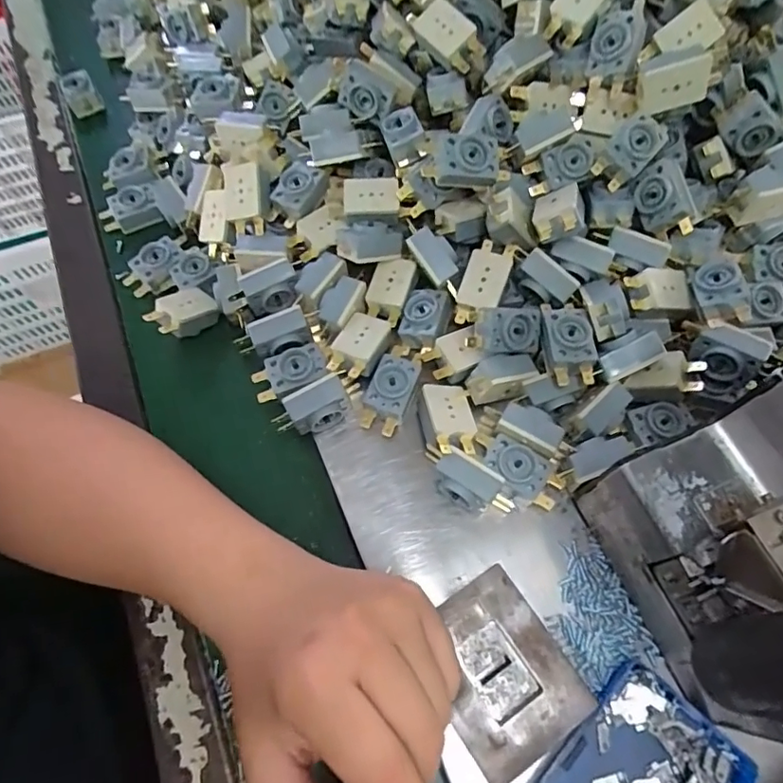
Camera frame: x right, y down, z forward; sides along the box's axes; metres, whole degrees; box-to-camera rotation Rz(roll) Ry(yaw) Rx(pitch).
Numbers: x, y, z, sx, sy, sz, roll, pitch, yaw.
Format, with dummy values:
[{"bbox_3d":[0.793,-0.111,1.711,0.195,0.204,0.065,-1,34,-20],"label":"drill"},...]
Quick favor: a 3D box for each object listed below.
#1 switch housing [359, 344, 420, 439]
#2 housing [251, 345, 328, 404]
[{"bbox_3d":[0.002,-0.004,0.341,0.028,0.017,0.058,19,68,10],"label":"switch housing"},{"bbox_3d":[-0.066,-0.011,0.347,0.047,0.016,0.027,-17,66,-5],"label":"housing"}]

